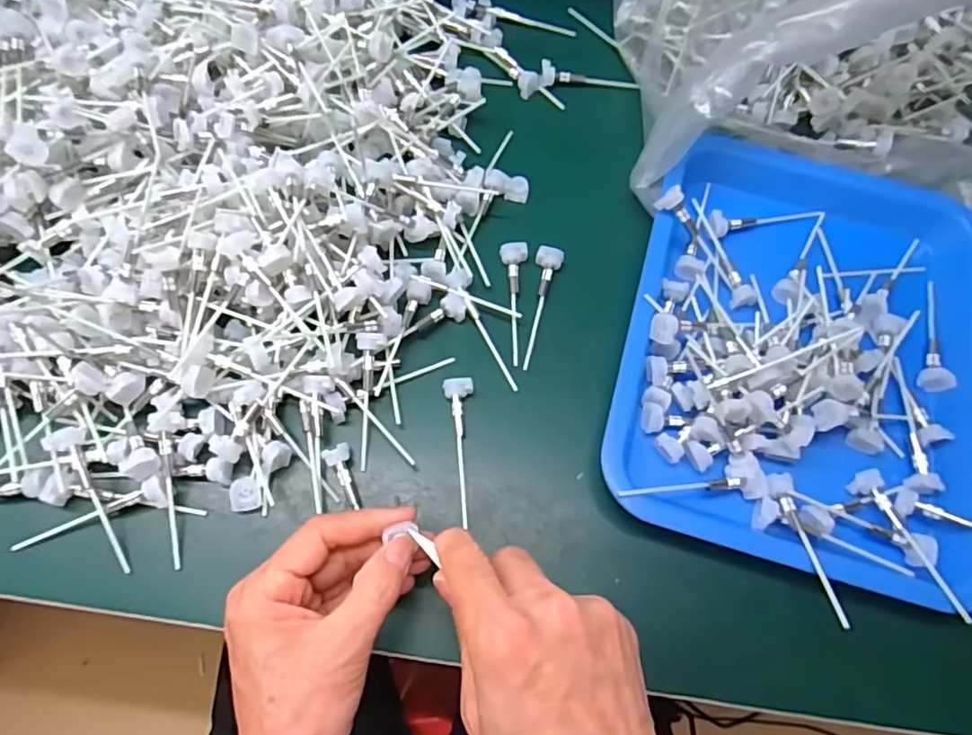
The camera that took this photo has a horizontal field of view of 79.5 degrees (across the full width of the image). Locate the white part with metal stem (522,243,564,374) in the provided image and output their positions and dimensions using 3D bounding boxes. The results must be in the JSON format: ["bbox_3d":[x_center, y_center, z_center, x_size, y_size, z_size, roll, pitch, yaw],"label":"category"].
[{"bbox_3d":[0.033,-0.042,0.393,0.018,0.009,0.089,17,69,4],"label":"white part with metal stem"}]

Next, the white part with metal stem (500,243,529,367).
[{"bbox_3d":[0.021,-0.044,0.394,0.018,0.009,0.087,-1,68,-3],"label":"white part with metal stem"}]

